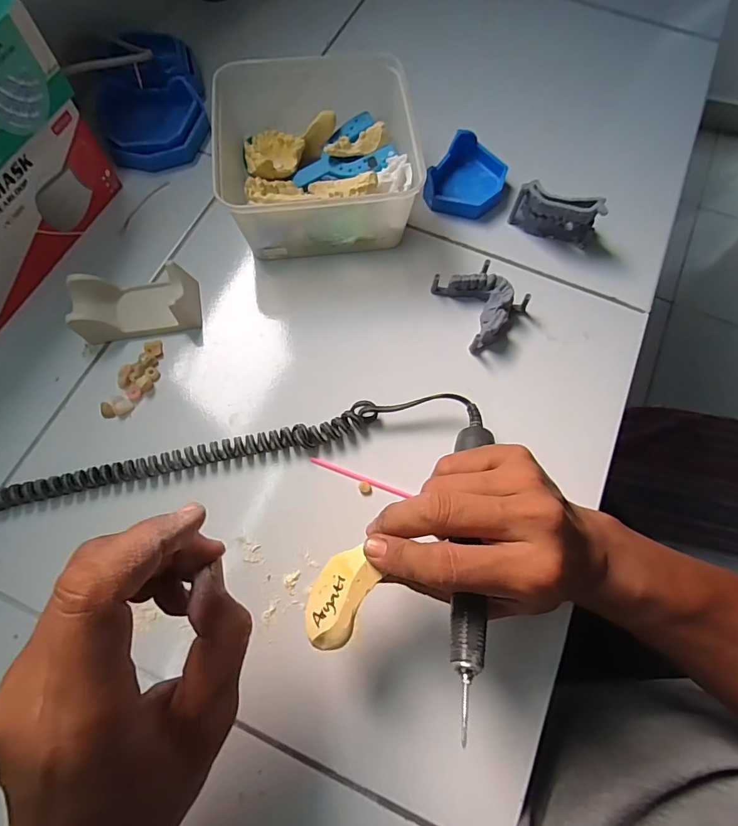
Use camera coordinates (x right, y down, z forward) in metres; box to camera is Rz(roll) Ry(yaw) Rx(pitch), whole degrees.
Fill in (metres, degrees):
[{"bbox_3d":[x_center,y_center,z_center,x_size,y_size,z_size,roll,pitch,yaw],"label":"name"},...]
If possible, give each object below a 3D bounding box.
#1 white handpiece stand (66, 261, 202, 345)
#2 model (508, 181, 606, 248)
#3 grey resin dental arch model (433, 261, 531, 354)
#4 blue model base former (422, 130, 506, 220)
[{"bbox_3d":[-0.189,-0.092,0.366,0.091,0.033,0.054,-11,70,-5],"label":"white handpiece stand"},{"bbox_3d":[0.165,-0.172,0.398,0.073,0.048,0.020,19,70,6],"label":"model"},{"bbox_3d":[0.097,-0.093,0.374,0.060,0.025,0.067,-23,72,-10],"label":"grey resin dental arch model"},{"bbox_3d":[0.092,-0.218,0.422,0.066,0.029,0.083,22,71,7],"label":"blue model base former"}]

